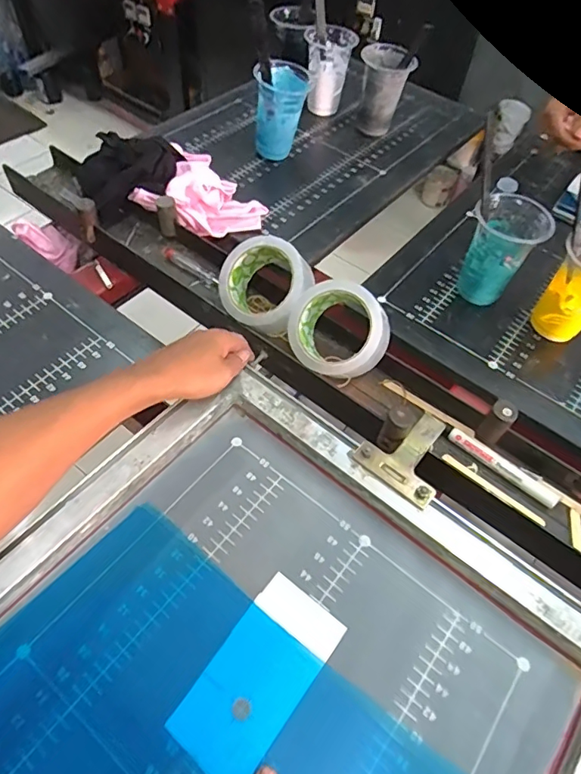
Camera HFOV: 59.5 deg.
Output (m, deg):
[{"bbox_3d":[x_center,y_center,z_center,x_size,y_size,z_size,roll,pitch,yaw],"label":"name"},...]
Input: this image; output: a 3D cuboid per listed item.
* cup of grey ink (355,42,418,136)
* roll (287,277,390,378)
[{"bbox_3d":[0.155,-0.493,0.858,0.085,0.126,0.076,7,54,1],"label":"cup of grey ink"},{"bbox_3d":[0.052,-0.059,0.549,0.100,0.055,0.099,31,91,18],"label":"roll"}]

